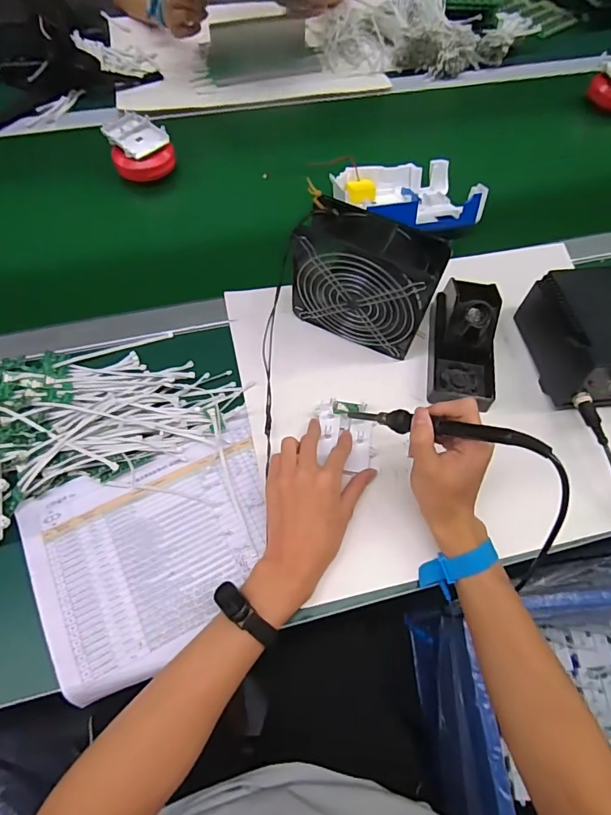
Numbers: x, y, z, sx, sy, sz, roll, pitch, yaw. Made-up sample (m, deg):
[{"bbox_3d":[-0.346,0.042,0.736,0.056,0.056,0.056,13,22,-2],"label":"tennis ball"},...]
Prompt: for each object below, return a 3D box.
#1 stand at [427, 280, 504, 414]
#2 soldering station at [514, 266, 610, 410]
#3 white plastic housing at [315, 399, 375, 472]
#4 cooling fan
[{"bbox_3d":[0.192,-0.082,0.533,0.082,0.073,0.146,12,65,4],"label":"stand"},{"bbox_3d":[0.338,-0.078,0.529,0.111,0.094,0.160,-8,65,-6],"label":"soldering station"},{"bbox_3d":[0.043,0.030,0.486,0.062,0.013,0.077,3,65,-1],"label":"white plastic housing"},{"bbox_3d":[0.063,-0.138,0.508,0.154,0.147,0.066,21,66,8],"label":"cooling fan"}]

